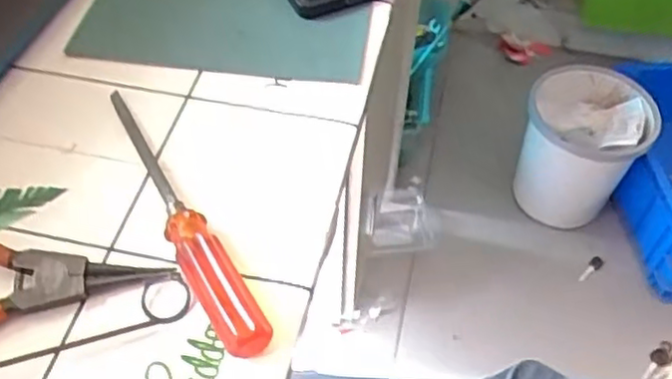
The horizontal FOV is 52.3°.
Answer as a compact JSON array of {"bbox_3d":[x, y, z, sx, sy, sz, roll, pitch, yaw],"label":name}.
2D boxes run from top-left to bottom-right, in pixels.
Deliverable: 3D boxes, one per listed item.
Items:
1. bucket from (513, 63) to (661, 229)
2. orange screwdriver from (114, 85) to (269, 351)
[{"bbox_3d":[0.427,-0.066,1.219,0.196,0.227,0.217,15,52,10],"label":"bucket"},{"bbox_3d":[-0.083,0.009,0.347,0.021,0.022,0.184,-25,56,-20],"label":"orange screwdriver"}]

